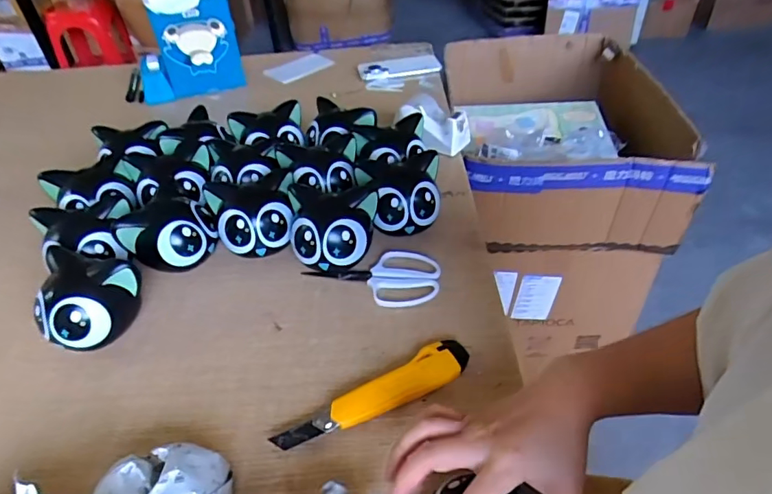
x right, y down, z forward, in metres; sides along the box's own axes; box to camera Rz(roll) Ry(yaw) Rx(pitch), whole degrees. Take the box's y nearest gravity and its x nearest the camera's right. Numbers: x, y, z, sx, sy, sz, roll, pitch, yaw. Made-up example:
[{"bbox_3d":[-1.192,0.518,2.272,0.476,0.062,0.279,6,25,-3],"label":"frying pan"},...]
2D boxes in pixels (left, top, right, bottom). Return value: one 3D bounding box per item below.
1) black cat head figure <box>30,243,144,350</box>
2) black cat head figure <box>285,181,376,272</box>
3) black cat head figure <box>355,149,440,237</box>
[{"bbox_3d":[-0.310,0.061,0.511,0.101,0.079,0.078,11,43,16],"label":"black cat head figure"},{"bbox_3d":[-0.063,-0.014,0.574,0.095,0.080,0.072,3,42,8],"label":"black cat head figure"},{"bbox_3d":[0.026,-0.059,0.616,0.099,0.078,0.083,-19,43,-17],"label":"black cat head figure"}]

